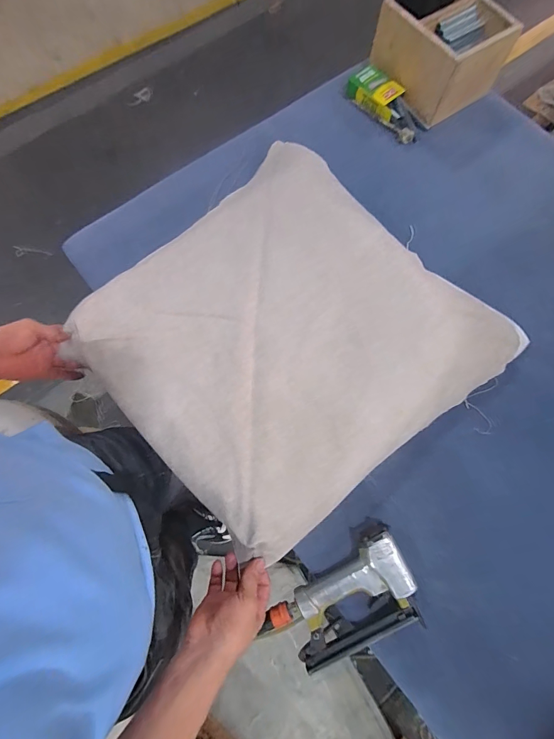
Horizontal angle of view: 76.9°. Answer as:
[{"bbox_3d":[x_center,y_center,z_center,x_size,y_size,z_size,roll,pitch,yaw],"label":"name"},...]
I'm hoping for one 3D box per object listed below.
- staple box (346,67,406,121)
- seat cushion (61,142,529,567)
[{"bbox_3d":[0.217,-0.614,0.771,0.125,0.037,0.090,34,76,9],"label":"staple box"},{"bbox_3d":[0.012,-0.062,0.571,0.564,0.058,0.549,44,78,11],"label":"seat cushion"}]

